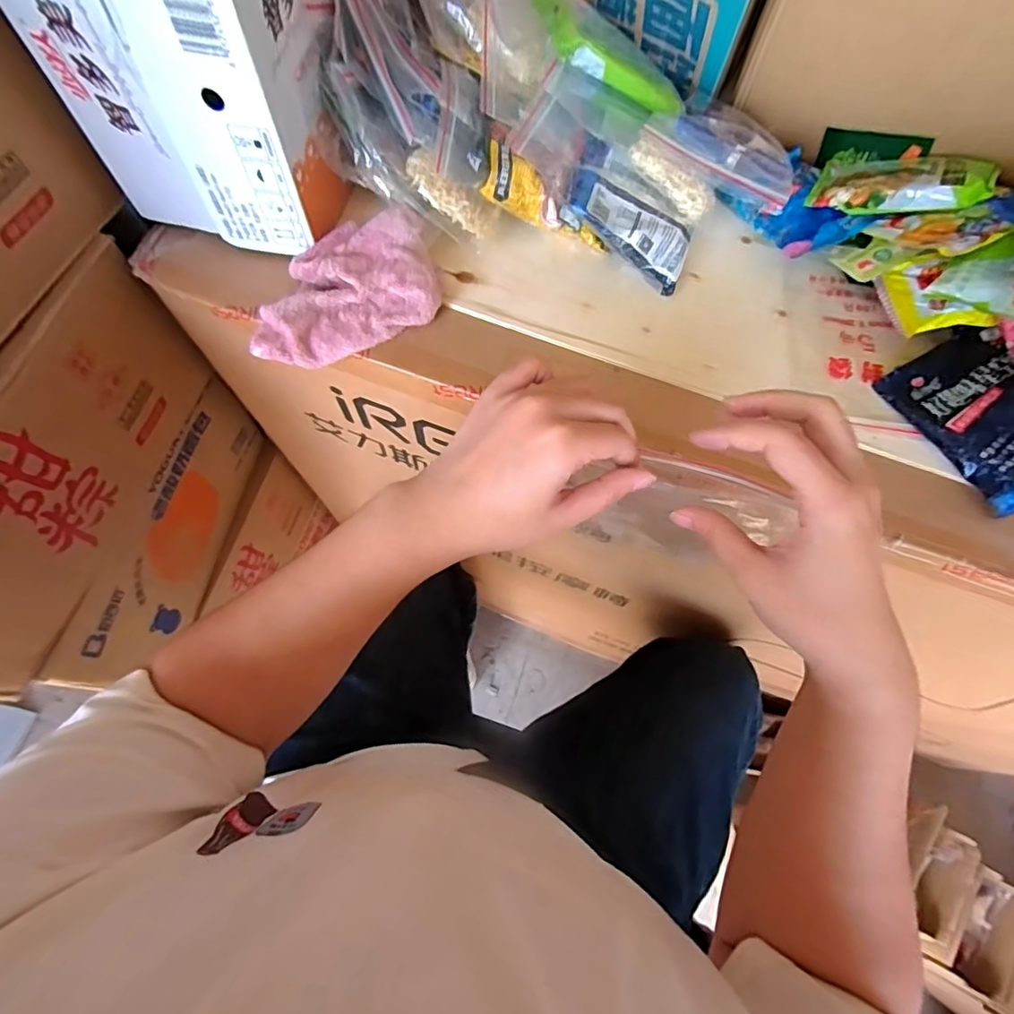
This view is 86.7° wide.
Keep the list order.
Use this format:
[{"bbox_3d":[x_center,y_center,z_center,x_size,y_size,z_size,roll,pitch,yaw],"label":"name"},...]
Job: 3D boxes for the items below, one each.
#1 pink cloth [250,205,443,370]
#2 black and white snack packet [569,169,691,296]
[{"bbox_3d":[-0.144,-0.191,0.467,0.165,0.043,0.107,-25,73,-11],"label":"pink cloth"},{"bbox_3d":[0.113,-0.254,0.487,0.124,0.019,0.058,32,71,-13],"label":"black and white snack packet"}]

